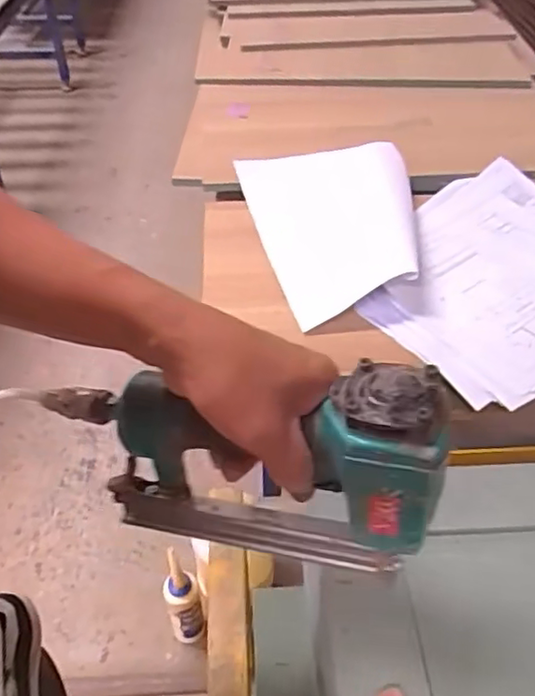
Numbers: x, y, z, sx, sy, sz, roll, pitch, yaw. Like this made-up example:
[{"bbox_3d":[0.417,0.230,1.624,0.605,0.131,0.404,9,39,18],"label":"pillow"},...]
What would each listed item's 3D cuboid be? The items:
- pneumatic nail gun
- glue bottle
[{"bbox_3d":[-0.021,0.068,0.396,0.241,0.170,0.051,13,45,12],"label":"pneumatic nail gun"},{"bbox_3d":[-0.150,0.453,1.110,0.058,0.239,0.063,1,44,-1],"label":"glue bottle"}]

